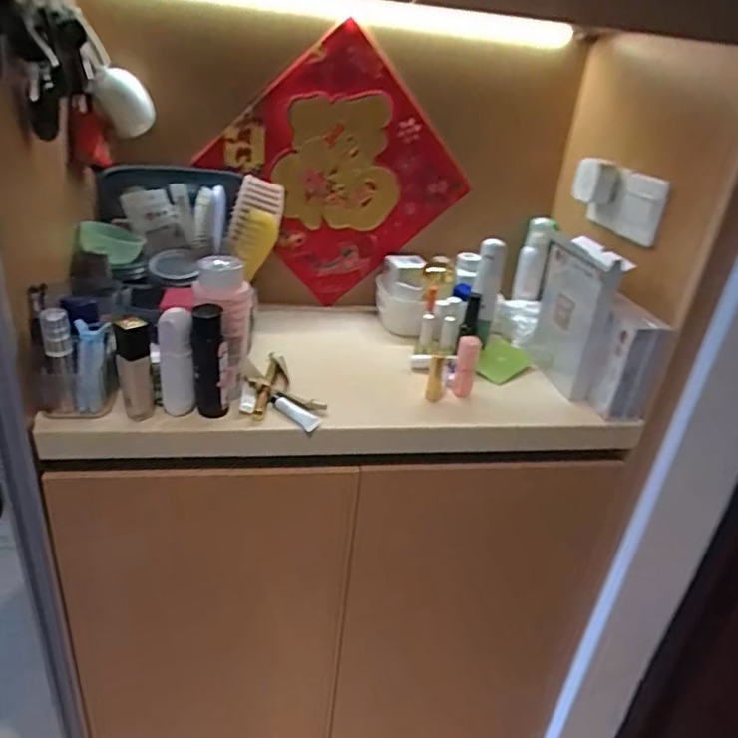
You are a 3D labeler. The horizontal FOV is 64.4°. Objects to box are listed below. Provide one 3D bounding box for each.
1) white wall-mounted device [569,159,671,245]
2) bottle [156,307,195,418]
[{"bbox_3d":[0.350,-0.237,0.833,0.059,0.092,0.160,2,27,-9],"label":"white wall-mounted device"},{"bbox_3d":[-0.229,-0.002,0.696,0.036,0.138,0.029,-9,30,-26],"label":"bottle"}]

